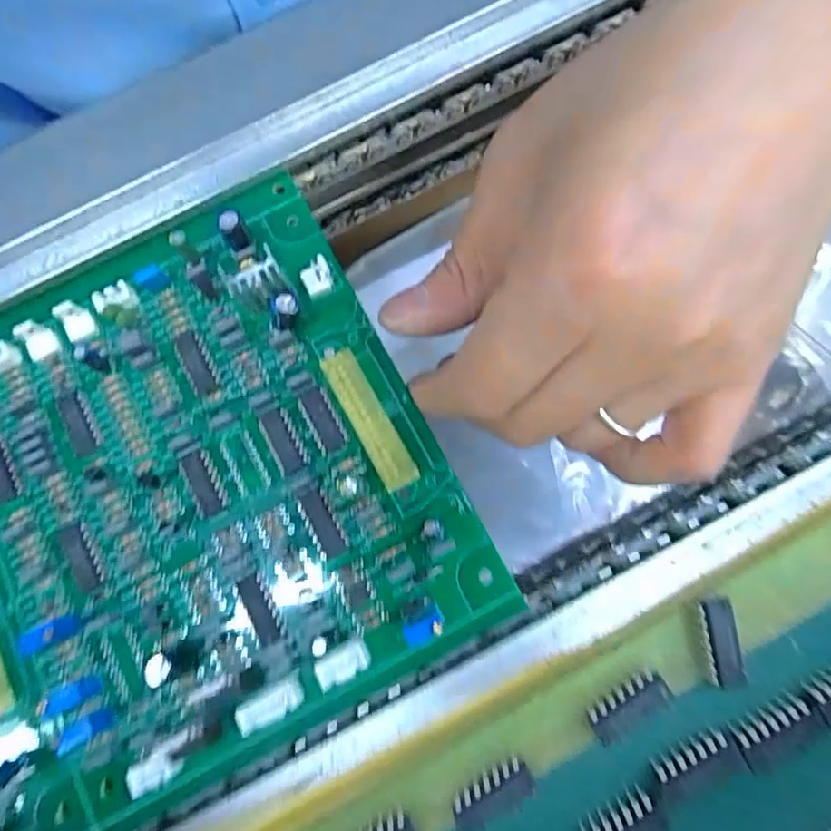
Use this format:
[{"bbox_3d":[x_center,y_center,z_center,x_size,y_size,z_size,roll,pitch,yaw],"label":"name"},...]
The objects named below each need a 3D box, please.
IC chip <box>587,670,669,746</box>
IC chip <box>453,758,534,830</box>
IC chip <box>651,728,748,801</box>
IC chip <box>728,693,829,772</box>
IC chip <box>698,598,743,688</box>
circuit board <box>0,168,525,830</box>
[{"bbox_3d":[0.046,0.064,0.121,0.018,0.004,0.007,-32,81,-5],"label":"IC chip"},{"bbox_3d":[0.016,0.082,0.119,0.019,0.004,0.007,-33,81,-5],"label":"IC chip"},{"bbox_3d":[0.061,0.075,0.118,0.018,0.004,0.010,-24,80,-3],"label":"IC chip"},{"bbox_3d":[0.079,0.068,0.119,0.019,0.004,0.010,-26,80,-4],"label":"IC chip"},{"bbox_3d":[0.067,0.050,0.122,0.006,0.005,0.018,-7,80,0],"label":"IC chip"},{"bbox_3d":[-0.061,0.015,0.155,0.122,0.012,0.146,-28,79,-3],"label":"circuit board"}]

